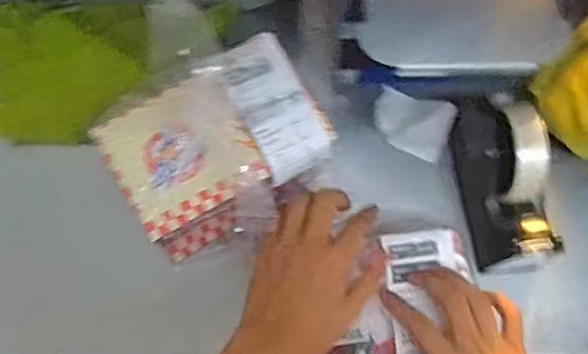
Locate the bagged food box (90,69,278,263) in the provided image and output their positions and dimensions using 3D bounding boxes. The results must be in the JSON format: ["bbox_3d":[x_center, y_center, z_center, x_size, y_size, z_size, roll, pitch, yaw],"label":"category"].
[{"bbox_3d":[-0.086,-0.006,0.538,0.113,0.074,0.129,-27,79,-5],"label":"bagged food box"}]

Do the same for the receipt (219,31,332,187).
[{"bbox_3d":[-0.017,-0.063,0.530,0.057,0.016,0.123,-27,79,-5],"label":"receipt"}]

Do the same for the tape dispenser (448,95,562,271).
[{"bbox_3d":[0.194,0.003,0.582,0.057,0.102,0.153,-11,79,-2],"label":"tape dispenser"}]

